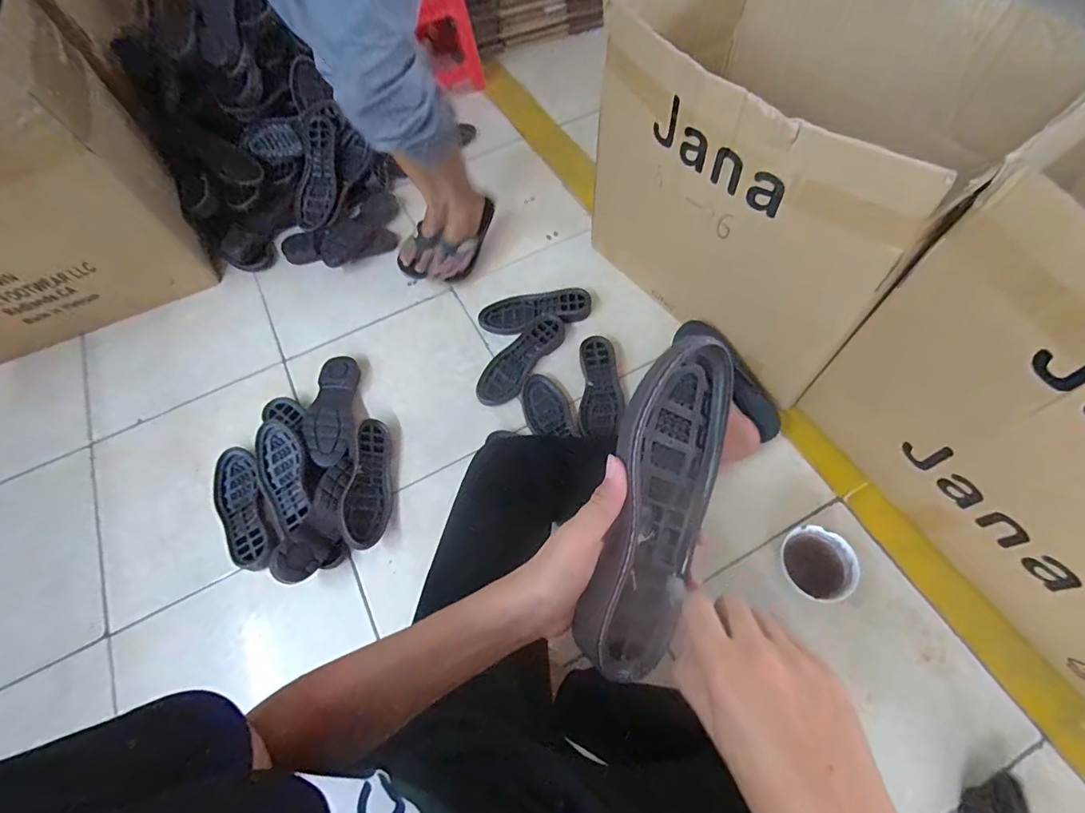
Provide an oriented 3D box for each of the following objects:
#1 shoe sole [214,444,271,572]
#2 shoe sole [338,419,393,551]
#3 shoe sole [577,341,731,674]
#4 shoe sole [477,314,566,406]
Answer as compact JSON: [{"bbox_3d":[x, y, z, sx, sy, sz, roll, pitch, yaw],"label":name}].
[{"bbox_3d":[-0.557,0.185,0.929,0.092,0.026,0.249,-22,62,-9],"label":"shoe sole"},{"bbox_3d":[-0.314,0.138,0.919,0.086,0.024,0.233,20,57,-26],"label":"shoe sole"},{"bbox_3d":[0.083,0.071,0.356,0.092,0.029,0.234,15,88,-32],"label":"shoe sole"},{"bbox_3d":[-0.047,-0.101,1.047,0.090,0.025,0.239,34,68,19],"label":"shoe sole"}]

